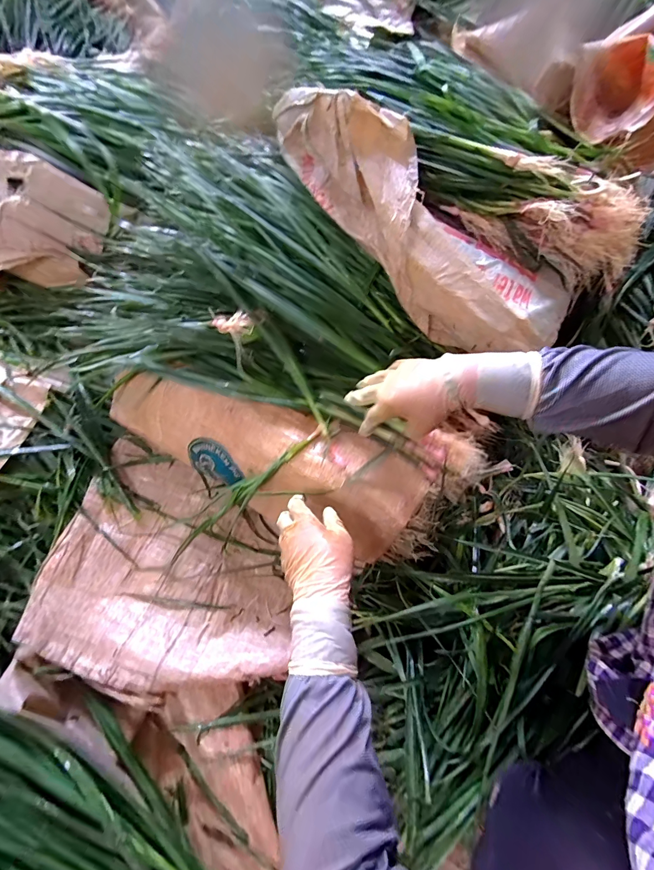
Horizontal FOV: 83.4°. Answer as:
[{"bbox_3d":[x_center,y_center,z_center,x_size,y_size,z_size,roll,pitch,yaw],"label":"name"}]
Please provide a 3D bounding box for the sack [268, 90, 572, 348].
[{"bbox_3d":[0.115,-0.283,0.478,0.477,0.126,0.177,40,76,-3],"label":"sack"}]

